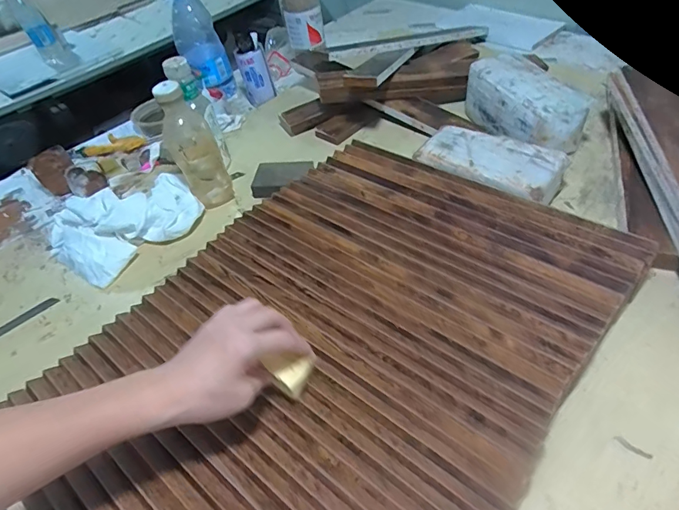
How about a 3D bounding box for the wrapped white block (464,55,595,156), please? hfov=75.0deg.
[{"bbox_3d":[0.313,-0.258,0.760,0.106,0.095,0.211,-22,47,-11],"label":"wrapped white block"}]

